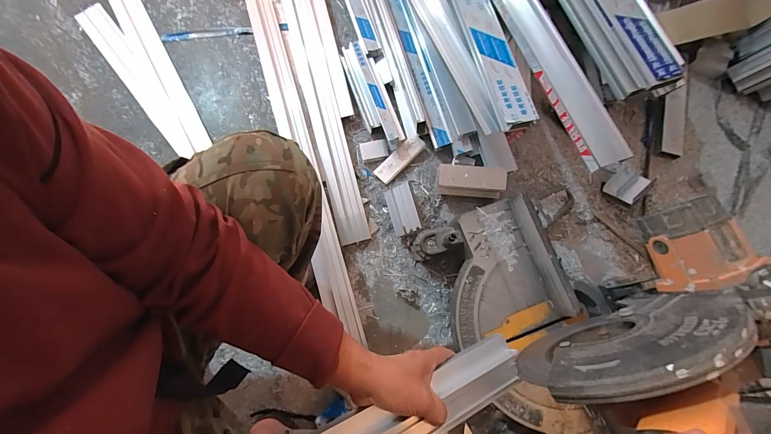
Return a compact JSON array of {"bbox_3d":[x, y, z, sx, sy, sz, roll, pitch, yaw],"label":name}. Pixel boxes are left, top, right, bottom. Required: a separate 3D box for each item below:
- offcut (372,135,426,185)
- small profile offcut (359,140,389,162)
[{"bbox_3d":[0.034,-0.137,0.797,0.135,0.016,0.047,-41,81,-9],"label":"offcut"},{"bbox_3d":[-0.027,-0.160,0.807,0.064,0.021,0.045,-9,77,-3],"label":"small profile offcut"}]

